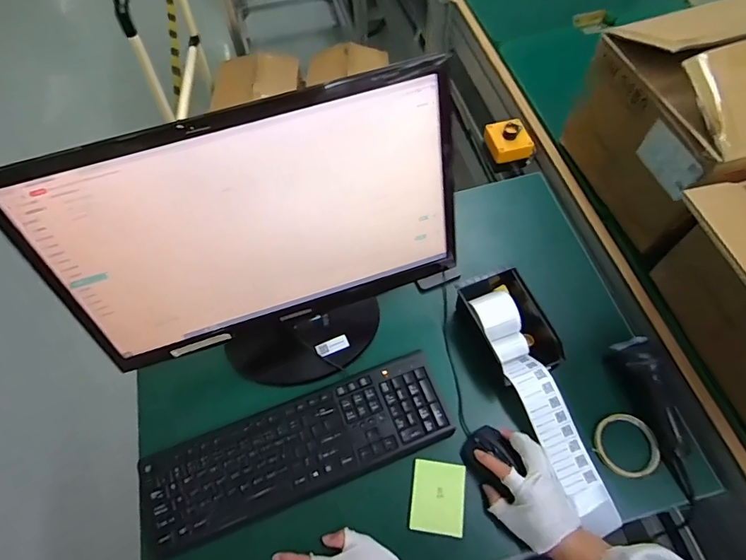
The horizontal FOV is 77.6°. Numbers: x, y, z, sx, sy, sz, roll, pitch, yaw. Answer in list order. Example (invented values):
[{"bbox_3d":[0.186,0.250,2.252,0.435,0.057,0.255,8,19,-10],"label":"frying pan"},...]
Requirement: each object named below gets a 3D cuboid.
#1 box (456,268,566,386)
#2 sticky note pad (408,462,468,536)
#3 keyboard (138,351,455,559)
[{"bbox_3d":[0.213,0.070,0.750,0.111,0.063,0.190,-19,63,-8],"label":"box"},{"bbox_3d":[0.092,0.307,0.658,0.073,0.006,0.091,6,62,6],"label":"sticky note pad"},{"bbox_3d":[-0.108,0.245,0.687,0.447,0.023,0.137,-20,63,-8],"label":"keyboard"}]

